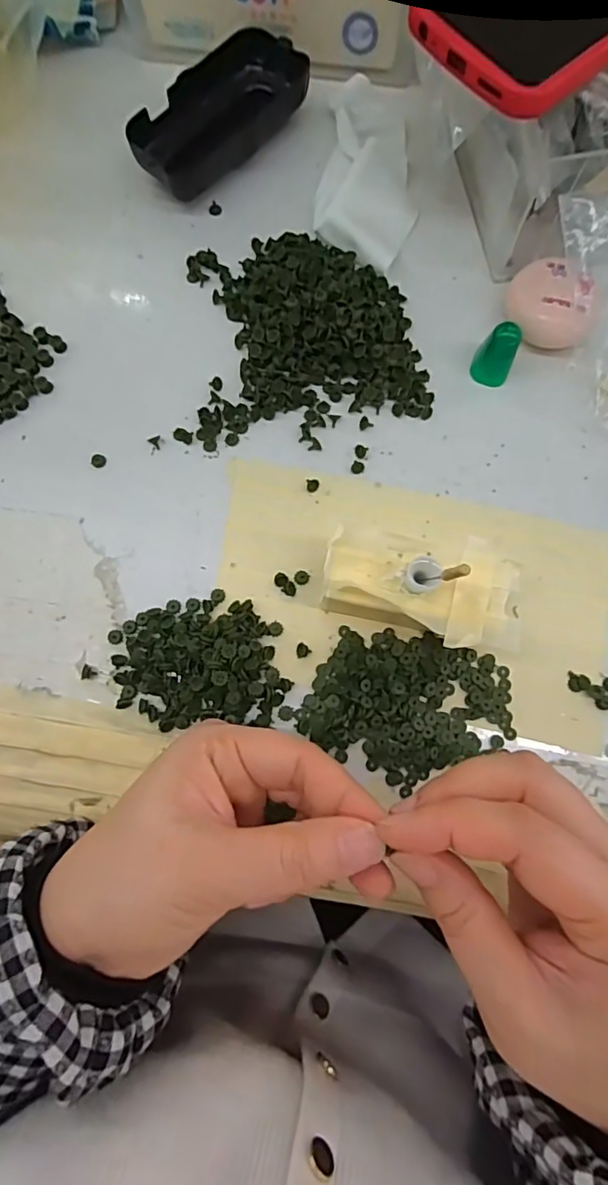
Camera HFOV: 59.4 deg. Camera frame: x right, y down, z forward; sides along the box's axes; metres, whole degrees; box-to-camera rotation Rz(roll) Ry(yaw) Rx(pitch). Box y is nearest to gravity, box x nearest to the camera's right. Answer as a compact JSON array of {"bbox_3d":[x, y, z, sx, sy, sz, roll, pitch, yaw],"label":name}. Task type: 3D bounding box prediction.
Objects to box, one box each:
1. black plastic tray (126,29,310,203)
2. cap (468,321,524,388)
[{"bbox_3d":[-0.049,-0.273,0.307,0.108,0.022,0.051,-42,82,-7],"label":"black plastic tray"},{"bbox_3d":[0.101,-0.123,0.277,0.019,0.028,0.017,37,81,7],"label":"cap"}]

